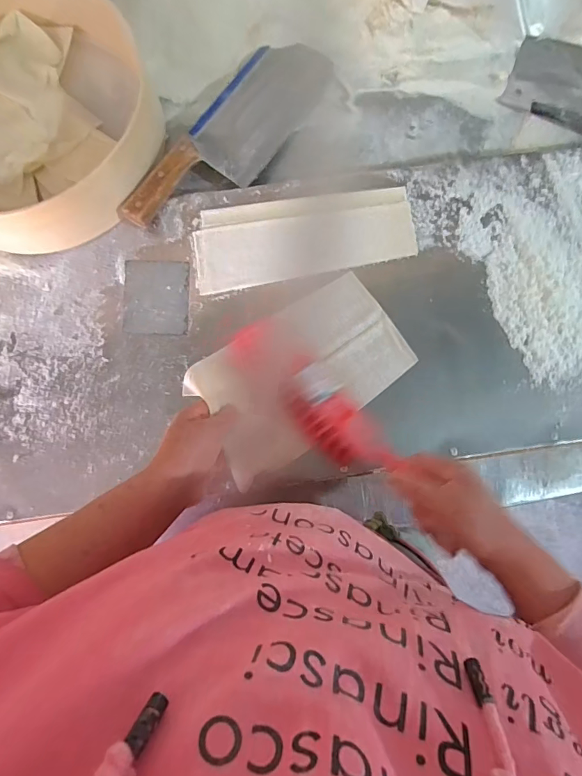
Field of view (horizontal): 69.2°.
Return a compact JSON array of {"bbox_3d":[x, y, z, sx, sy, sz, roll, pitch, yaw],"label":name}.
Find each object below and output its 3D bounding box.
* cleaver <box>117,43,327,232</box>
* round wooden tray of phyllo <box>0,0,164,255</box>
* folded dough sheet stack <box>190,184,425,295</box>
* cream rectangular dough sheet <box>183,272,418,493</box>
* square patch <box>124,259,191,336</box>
[{"bbox_3d":[-0.066,-0.303,0.504,0.106,0.043,0.314,32,84,1],"label":"cleaver"},{"bbox_3d":[-0.290,-0.311,0.453,0.290,0.062,0.293,0,85,-2],"label":"round wooden tray of phyllo"},{"bbox_3d":[0.015,-0.175,0.487,0.250,0.006,0.094,-9,85,-3],"label":"folded dough sheet stack"},{"bbox_3d":[0.012,-0.016,0.466,0.235,0.017,0.141,-32,87,-5],"label":"cream rectangular dough sheet"},{"bbox_3d":[-0.153,-0.103,0.480,0.072,0.004,0.083,0,85,-2],"label":"square patch"}]

